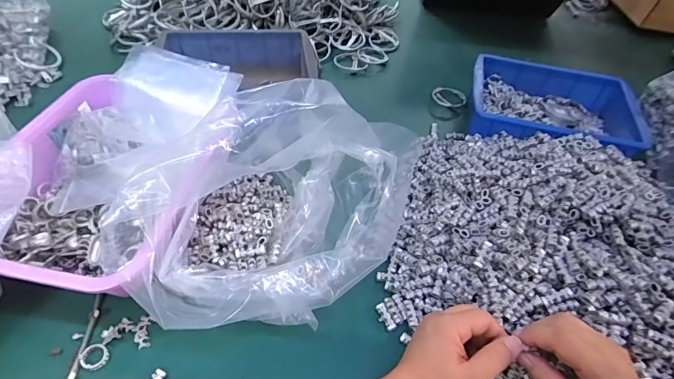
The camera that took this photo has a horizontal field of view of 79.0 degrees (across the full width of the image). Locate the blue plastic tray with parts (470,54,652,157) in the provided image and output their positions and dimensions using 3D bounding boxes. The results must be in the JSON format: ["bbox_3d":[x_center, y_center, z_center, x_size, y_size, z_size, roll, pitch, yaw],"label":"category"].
[{"bbox_3d":[0.339,-0.136,0.655,0.240,0.061,0.213,13,48,5],"label":"blue plastic tray with parts"}]

